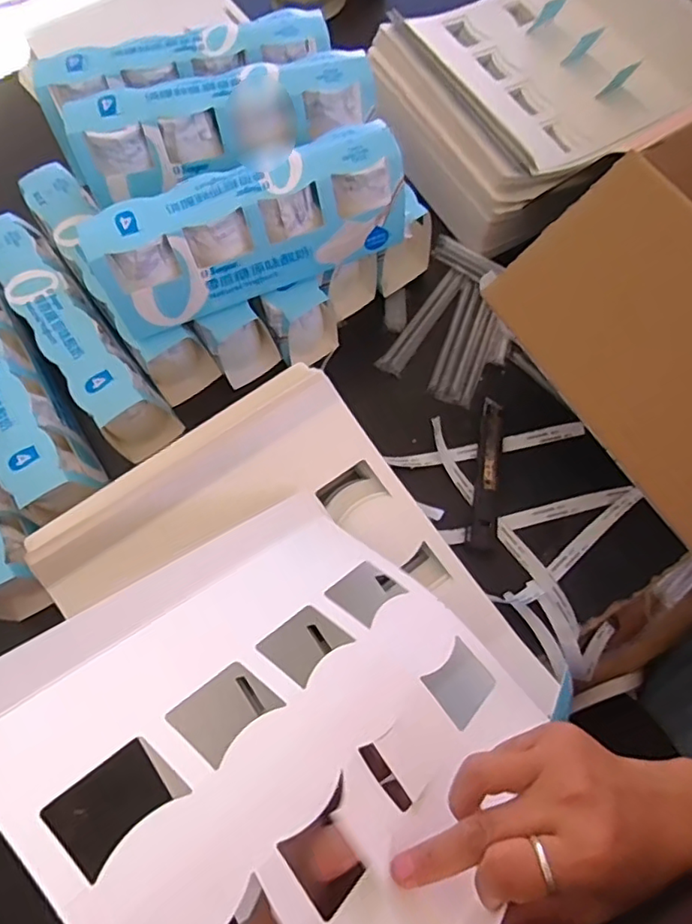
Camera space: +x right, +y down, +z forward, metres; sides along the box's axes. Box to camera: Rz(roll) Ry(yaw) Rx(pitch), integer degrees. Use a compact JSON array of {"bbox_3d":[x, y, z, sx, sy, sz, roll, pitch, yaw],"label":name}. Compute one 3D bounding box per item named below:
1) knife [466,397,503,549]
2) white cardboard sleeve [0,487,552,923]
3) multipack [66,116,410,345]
[{"bbox_3d":[0.144,0.009,0.587,0.024,0.011,0.153,9,71,4],"label":"knife"},{"bbox_3d":[-0.019,0.147,0.320,0.256,0.021,0.266,42,41,17],"label":"white cardboard sleeve"},{"bbox_3d":[-0.082,-0.201,0.512,0.271,0.100,0.063,-20,71,-6],"label":"multipack"}]

